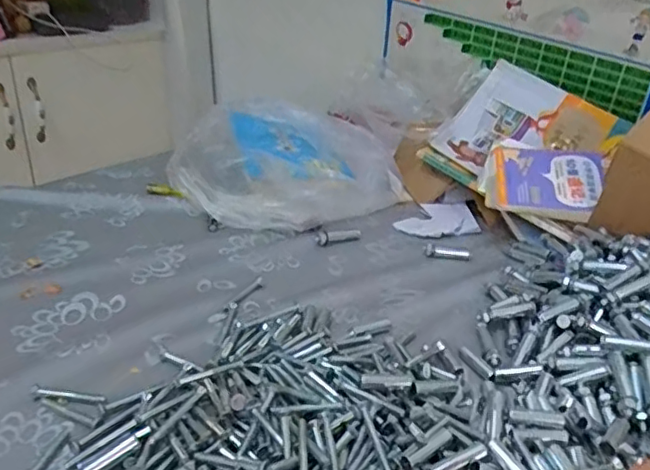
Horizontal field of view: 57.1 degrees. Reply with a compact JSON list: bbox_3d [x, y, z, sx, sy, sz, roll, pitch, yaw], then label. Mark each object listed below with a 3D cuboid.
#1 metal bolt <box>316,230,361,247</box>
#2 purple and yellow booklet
[{"bbox_3d":[0.016,0.002,0.679,0.053,0.009,0.015,-8,33,-19],"label":"metal bolt"},{"bbox_3d":[0.255,-0.064,0.696,0.123,0.017,0.097,9,55,12],"label":"purple and yellow booklet"}]

